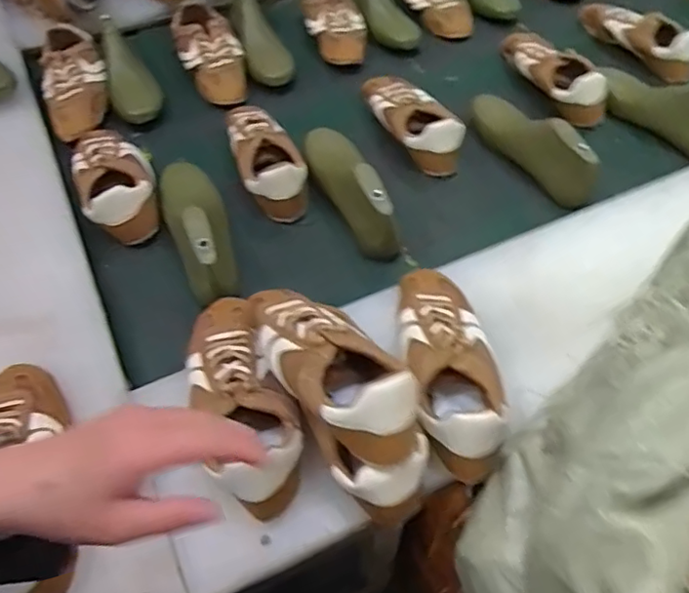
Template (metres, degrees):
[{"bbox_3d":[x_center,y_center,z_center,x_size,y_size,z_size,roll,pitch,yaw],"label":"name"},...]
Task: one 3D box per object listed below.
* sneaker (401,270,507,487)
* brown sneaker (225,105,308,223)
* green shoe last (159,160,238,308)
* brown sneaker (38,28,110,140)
[{"bbox_3d":[0.115,0.063,0.658,0.091,0.076,0.251,-6,54,-3],"label":"sneaker"},{"bbox_3d":[-0.123,-0.218,0.925,0.089,0.073,0.219,-17,55,-11],"label":"brown sneaker"},{"bbox_3d":[-0.208,-0.107,0.835,0.071,0.104,0.225,-19,56,-12],"label":"green shoe last"},{"bbox_3d":[-0.457,-0.371,1.011,0.100,0.074,0.254,-14,55,-9],"label":"brown sneaker"}]

